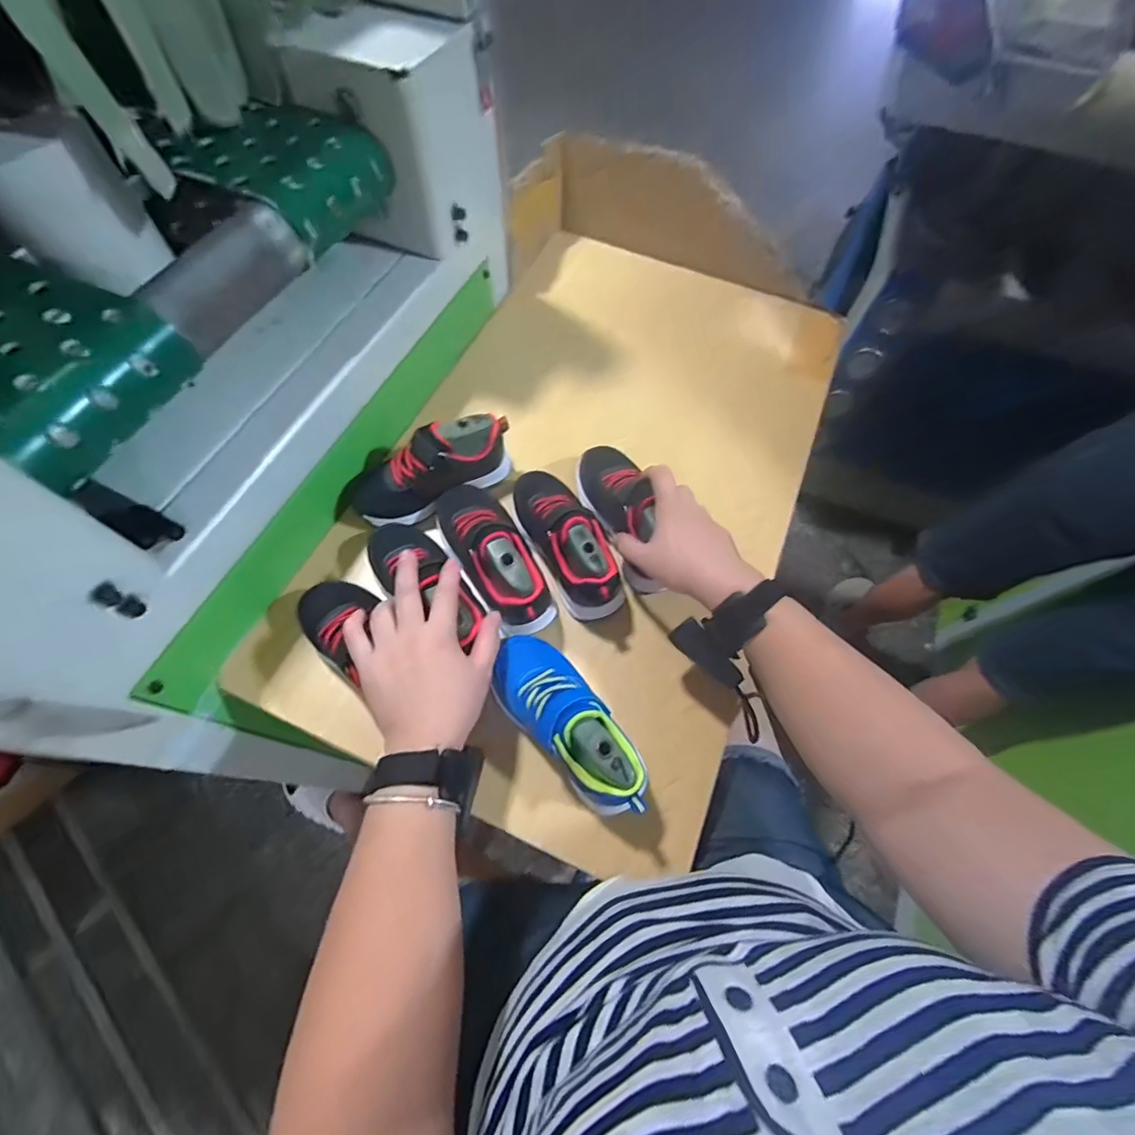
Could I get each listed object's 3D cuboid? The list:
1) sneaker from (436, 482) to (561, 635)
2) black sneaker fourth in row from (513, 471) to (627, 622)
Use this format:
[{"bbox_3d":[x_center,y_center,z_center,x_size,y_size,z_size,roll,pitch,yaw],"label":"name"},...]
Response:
[{"bbox_3d":[-0.075,-0.022,0.518,0.069,0.081,0.180,-29,70,-15],"label":"sneaker"},{"bbox_3d":[-0.004,-0.029,0.528,0.058,0.078,0.171,-30,70,-15],"label":"black sneaker fourth in row"}]

